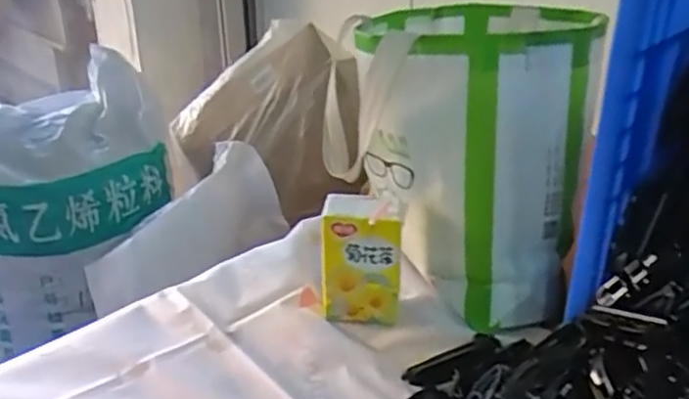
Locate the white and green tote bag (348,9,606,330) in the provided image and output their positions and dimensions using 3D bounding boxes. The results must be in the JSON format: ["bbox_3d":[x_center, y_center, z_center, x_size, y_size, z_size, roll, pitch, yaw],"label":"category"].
[{"bbox_3d":[0.128,-0.025,0.595,0.220,0.283,0.146,-1,18,4],"label":"white and green tote bag"}]

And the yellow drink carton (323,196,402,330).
[{"bbox_3d":[0.016,0.051,0.572,0.065,0.110,0.035,5,28,11],"label":"yellow drink carton"}]

